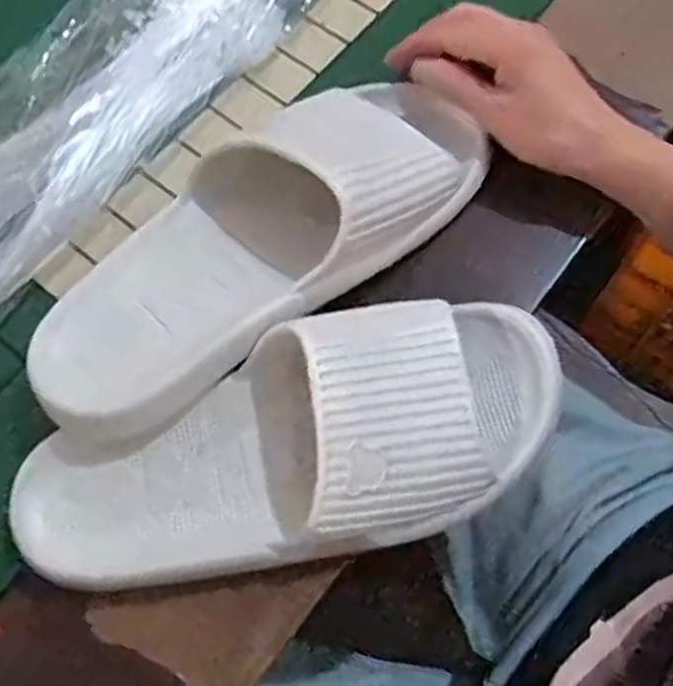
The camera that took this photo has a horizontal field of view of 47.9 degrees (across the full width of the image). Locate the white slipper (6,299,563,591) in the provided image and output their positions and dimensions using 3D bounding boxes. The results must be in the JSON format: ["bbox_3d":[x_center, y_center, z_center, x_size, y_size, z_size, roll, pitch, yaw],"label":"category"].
[{"bbox_3d":[-0.022,0.047,0.361,0.275,0.058,0.105,-14,68,-4],"label":"white slipper"}]

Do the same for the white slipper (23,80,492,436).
[{"bbox_3d":[-0.039,-0.059,0.391,0.266,0.068,0.113,-37,72,-10],"label":"white slipper"}]

